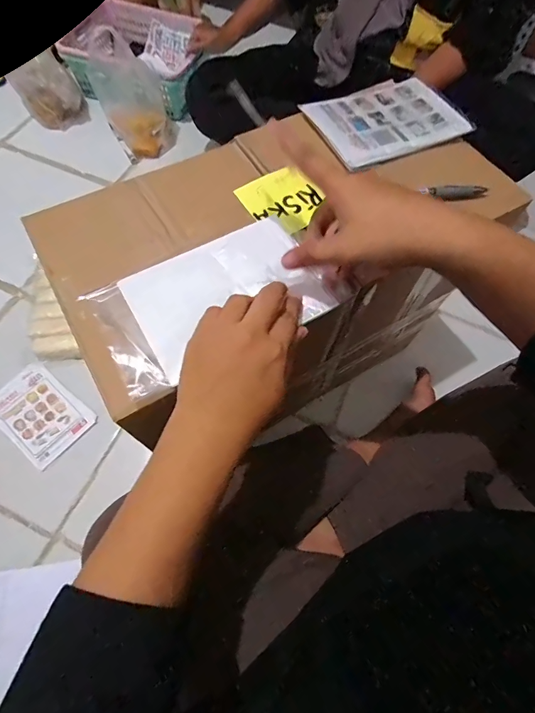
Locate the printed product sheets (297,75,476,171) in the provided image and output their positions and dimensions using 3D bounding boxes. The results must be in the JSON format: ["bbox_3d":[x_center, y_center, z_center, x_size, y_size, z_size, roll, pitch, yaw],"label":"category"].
[{"bbox_3d":[0.126,-0.263,0.412,0.152,0.009,0.121,-22,64,-12],"label":"printed product sheets"}]

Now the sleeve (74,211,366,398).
[{"bbox_3d":[-0.044,-0.048,0.310,0.185,0.007,0.113,-30,69,-12],"label":"sleeve"}]

